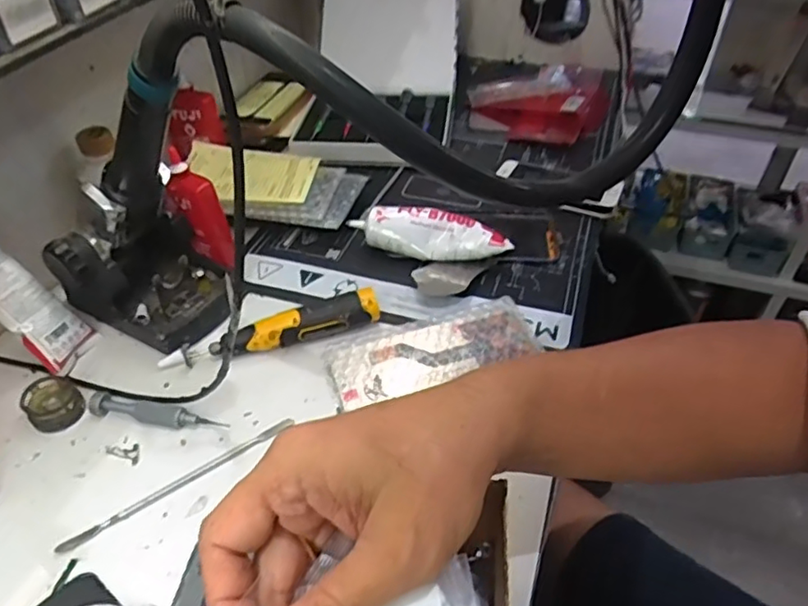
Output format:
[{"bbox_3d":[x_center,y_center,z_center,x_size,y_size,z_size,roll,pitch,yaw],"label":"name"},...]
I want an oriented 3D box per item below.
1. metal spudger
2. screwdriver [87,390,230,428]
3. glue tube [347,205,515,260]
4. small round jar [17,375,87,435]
[{"bbox_3d":[-0.154,0.125,0.426,0.168,0.004,0.010,-27,49,-25],"label":"metal spudger"},{"bbox_3d":[-0.190,0.084,0.461,0.111,0.013,0.020,10,44,12],"label":"screwdriver"},{"bbox_3d":[0.023,-0.064,0.586,0.153,0.043,0.031,12,45,13],"label":"glue tube"},{"bbox_3d":[-0.269,0.077,0.467,0.038,0.018,0.044,-27,49,-25],"label":"small round jar"}]

